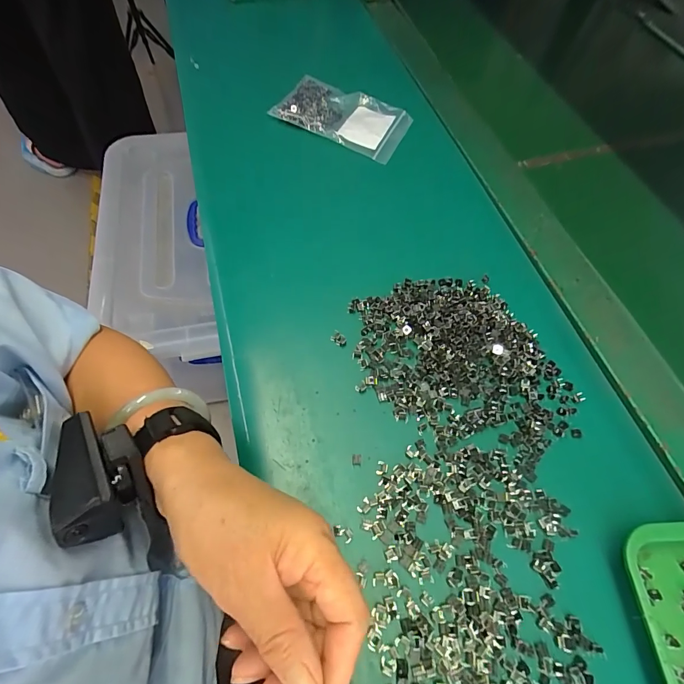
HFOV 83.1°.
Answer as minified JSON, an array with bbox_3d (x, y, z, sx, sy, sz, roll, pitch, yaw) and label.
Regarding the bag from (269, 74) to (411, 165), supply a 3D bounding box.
[{"bbox_3d":[0.001,-0.270,0.461,0.146,0.030,0.086,24,62,10],"label":"bag"}]

